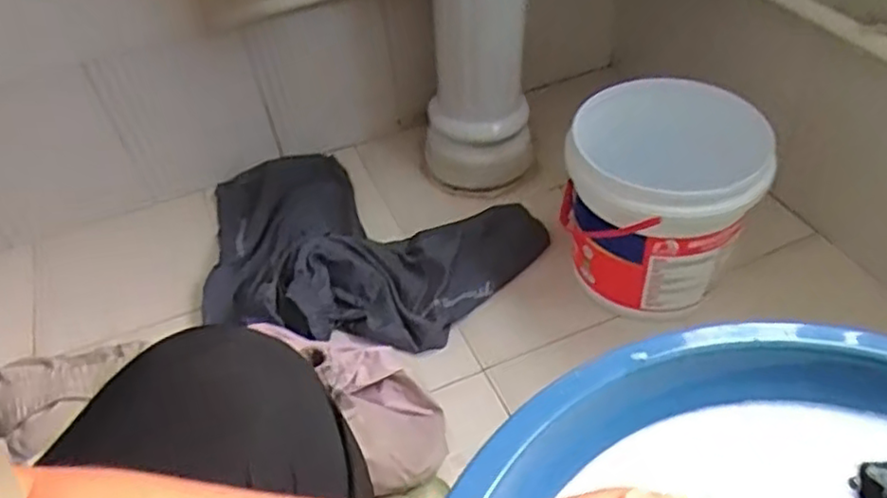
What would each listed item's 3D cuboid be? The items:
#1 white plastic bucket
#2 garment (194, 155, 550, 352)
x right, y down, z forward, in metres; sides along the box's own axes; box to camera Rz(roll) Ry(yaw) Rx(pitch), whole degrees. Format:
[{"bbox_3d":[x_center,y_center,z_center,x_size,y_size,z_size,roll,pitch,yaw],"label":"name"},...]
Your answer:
[{"bbox_3d":[0.302,-0.081,0.960,0.227,0.231,0.215,-4,45,4],"label":"white plastic bucket"},{"bbox_3d":[-0.165,-0.016,1.113,0.593,0.118,0.398,14,49,20],"label":"garment"}]

